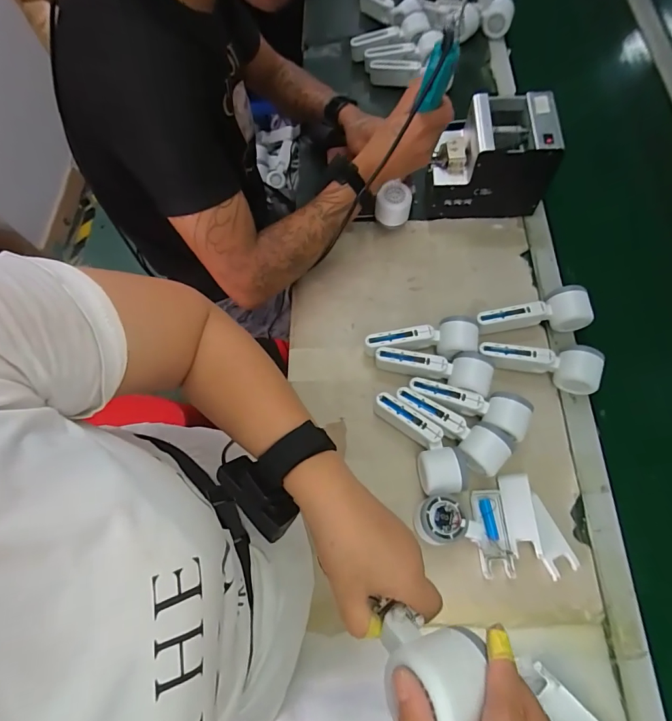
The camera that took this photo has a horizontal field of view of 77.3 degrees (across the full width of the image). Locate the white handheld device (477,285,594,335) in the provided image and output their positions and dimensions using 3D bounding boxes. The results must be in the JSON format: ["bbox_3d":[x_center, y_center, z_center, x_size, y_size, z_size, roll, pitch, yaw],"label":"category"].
[{"bbox_3d":[0.302,-0.070,0.651,0.158,0.052,0.052,-8,68,12],"label":"white handheld device"}]

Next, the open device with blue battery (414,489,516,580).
[{"bbox_3d":[0.166,0.220,0.535,0.118,0.039,0.102,-2,68,-1],"label":"open device with blue battery"}]

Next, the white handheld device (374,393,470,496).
[{"bbox_3d":[0.122,0.110,0.585,0.069,0.040,0.160,-27,71,-10],"label":"white handheld device"}]

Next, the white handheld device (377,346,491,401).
[{"bbox_3d":[0.143,0.014,0.623,0.169,0.053,0.058,10,68,4],"label":"white handheld device"}]

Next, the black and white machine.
[{"bbox_3d":[0.251,-0.335,0.711,0.188,0.168,0.122,2,68,1],"label":"black and white machine"}]

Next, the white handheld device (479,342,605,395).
[{"bbox_3d":[0.297,-0.003,0.616,0.160,0.050,0.055,19,69,8],"label":"white handheld device"}]

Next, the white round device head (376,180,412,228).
[{"bbox_3d":[0.097,-0.264,0.702,0.056,0.048,0.059,0,68,0],"label":"white round device head"}]

